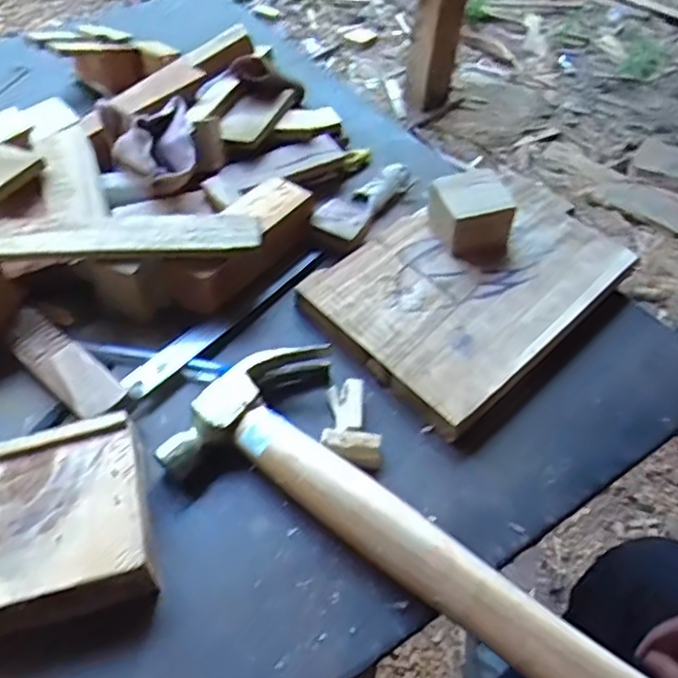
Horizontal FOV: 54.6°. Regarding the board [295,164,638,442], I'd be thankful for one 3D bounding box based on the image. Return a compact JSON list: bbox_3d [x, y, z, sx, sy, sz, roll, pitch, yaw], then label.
[{"bbox_3d":[0.100,-0.048,0.483,0.224,0.023,0.158,-35,60,-28],"label":"board"}]

